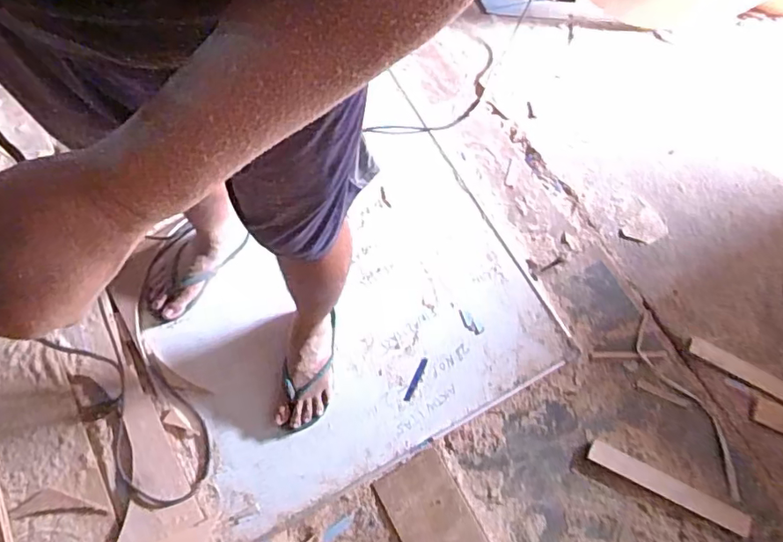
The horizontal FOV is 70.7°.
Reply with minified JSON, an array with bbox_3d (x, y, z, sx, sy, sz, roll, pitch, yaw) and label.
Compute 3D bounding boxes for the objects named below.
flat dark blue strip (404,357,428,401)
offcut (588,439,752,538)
[{"bbox_3d":[0.049,0.218,1.109,0.014,0.004,0.095,26,66,5],"label":"flat dark blue strip"},{"bbox_3d":[0.519,0.405,1.038,0.291,0.020,0.041,27,66,6],"label":"offcut"}]

